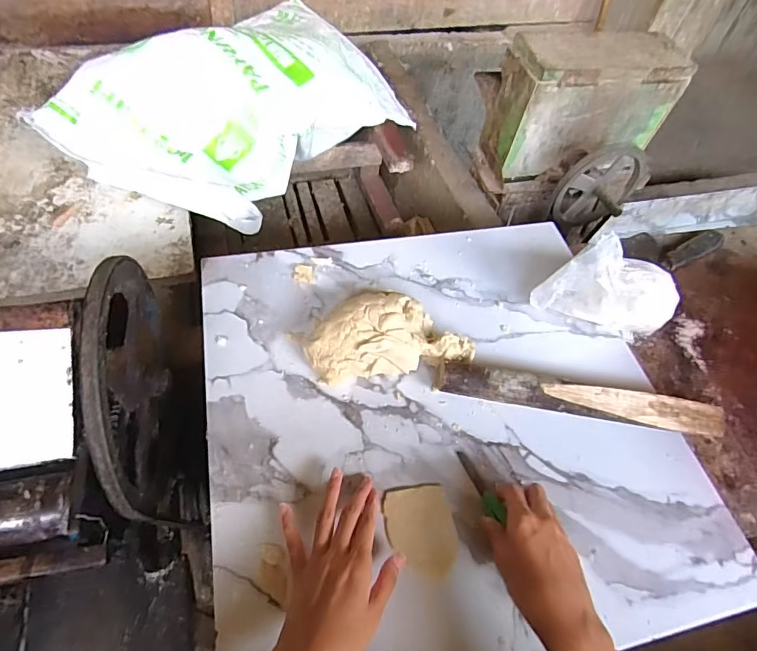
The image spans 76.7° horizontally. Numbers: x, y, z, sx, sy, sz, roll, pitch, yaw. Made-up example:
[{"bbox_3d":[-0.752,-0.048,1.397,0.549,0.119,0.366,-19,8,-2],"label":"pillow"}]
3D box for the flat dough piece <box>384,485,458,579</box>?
[{"bbox_3d":[0.040,0.188,0.439,0.060,0.004,0.076,-3,56,-11],"label":"flat dough piece"}]

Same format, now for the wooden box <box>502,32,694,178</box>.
[{"bbox_3d":[0.418,-0.463,0.977,0.341,0.194,0.133,-8,58,-14],"label":"wooden box"}]

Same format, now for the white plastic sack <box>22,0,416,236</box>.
[{"bbox_3d":[-0.262,-0.447,0.969,0.414,0.187,0.638,35,57,14],"label":"white plastic sack"}]

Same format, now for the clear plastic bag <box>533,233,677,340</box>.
[{"bbox_3d":[0.275,-0.042,0.556,0.167,0.120,0.063,-3,56,-8],"label":"clear plastic bag"}]

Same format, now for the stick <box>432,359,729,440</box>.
[{"bbox_3d":[0.216,0.081,0.513,0.308,0.039,0.038,10,55,1],"label":"stick"}]

